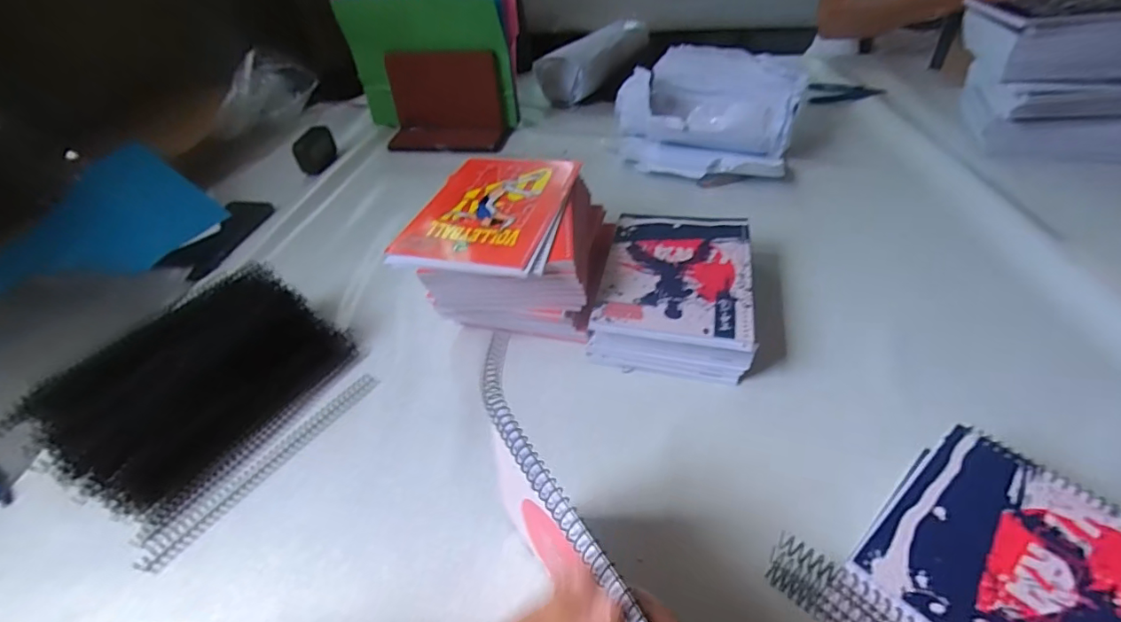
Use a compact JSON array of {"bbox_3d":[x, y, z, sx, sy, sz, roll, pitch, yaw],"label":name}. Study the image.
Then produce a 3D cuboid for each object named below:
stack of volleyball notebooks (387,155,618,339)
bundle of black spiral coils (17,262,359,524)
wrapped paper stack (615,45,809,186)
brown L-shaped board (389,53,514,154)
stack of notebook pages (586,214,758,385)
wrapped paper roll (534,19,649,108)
[{"bbox_3d":[-0.047,-0.070,0.580,0.191,0.108,0.213,6,45,14],"label":"stack of volleyball notebooks"},{"bbox_3d":[-0.337,0.060,0.494,0.146,0.078,0.239,24,52,29],"label":"bundle of black spiral coils"},{"bbox_3d":[0.218,-0.307,0.803,0.274,0.091,0.240,17,49,24],"label":"wrapped paper stack"},{"bbox_3d":[-0.196,-0.353,0.884,0.198,0.134,0.073,-3,44,5],"label":"brown L-shaped board"},{"bbox_3d":[0.122,-0.029,0.557,0.147,0.051,0.201,5,45,13],"label":"stack of notebook pages"},{"bbox_3d":[0.074,-0.499,1.008,0.250,0.086,0.106,-40,53,-15],"label":"wrapped paper roll"}]

